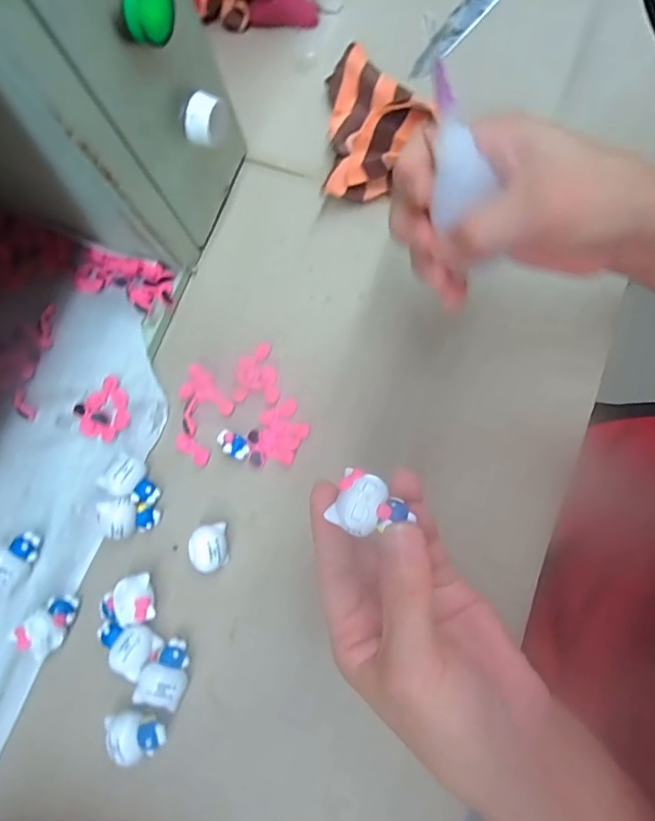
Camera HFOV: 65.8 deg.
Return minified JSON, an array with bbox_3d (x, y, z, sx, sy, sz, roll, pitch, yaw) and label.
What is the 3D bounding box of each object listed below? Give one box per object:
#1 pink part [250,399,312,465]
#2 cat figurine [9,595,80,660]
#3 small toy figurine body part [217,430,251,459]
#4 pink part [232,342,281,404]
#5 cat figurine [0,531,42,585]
[{"bbox_3d":[-0.030,0.015,0.315,0.031,0.004,0.045,26,78,4],"label":"pink part"},{"bbox_3d":[-0.161,0.124,0.292,0.023,0.013,0.033,40,80,7],"label":"cat figurine"},{"bbox_3d":[-0.059,0.021,0.314,0.022,0.009,0.014,23,78,4],"label":"small toy figurine body part"},{"bbox_3d":[-0.045,-0.024,0.324,0.029,0.004,0.038,4,78,-1],"label":"pink part"},{"bbox_3d":[-0.182,0.085,0.293,0.020,0.017,0.032,42,80,7],"label":"cat figurine"}]

